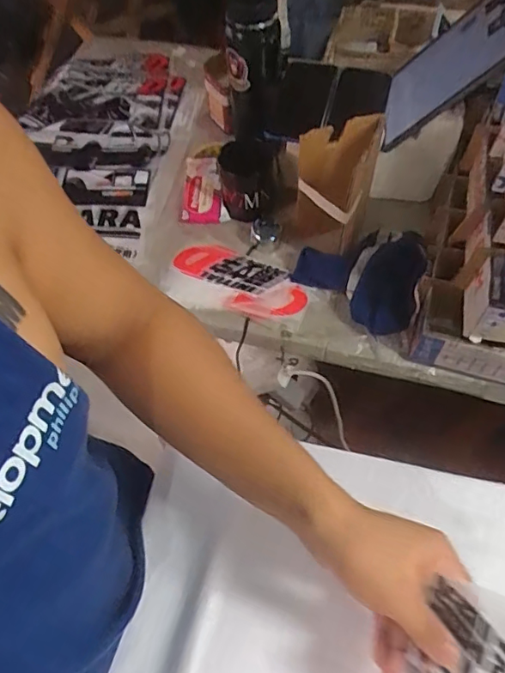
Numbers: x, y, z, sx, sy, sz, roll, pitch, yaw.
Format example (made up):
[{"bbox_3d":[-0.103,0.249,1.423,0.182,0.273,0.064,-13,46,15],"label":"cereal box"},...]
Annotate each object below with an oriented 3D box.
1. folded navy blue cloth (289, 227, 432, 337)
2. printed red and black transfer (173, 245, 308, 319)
[{"bbox_3d":[0.146,-0.093,0.744,0.172,0.056,0.167,13,62,9],"label":"folded navy blue cloth"},{"bbox_3d":[-0.020,-0.082,0.790,0.203,0.012,0.093,22,59,16],"label":"printed red and black transfer"}]

